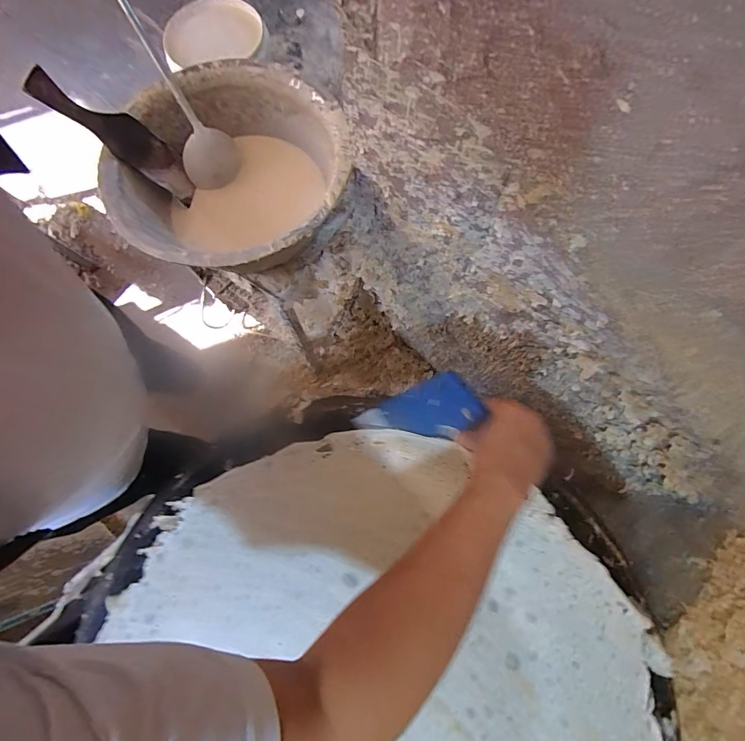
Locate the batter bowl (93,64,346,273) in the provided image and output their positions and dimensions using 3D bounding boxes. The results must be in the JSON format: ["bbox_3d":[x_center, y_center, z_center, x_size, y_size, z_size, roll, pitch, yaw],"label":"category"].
[{"bbox_3d":[-0.244,-0.338,0.749,0.397,0.177,0.403,0,76,2],"label":"batter bowl"}]

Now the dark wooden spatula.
[{"bbox_3d":[-0.432,-0.407,0.694,0.027,0.262,0.078,4,71,48],"label":"dark wooden spatula"}]

